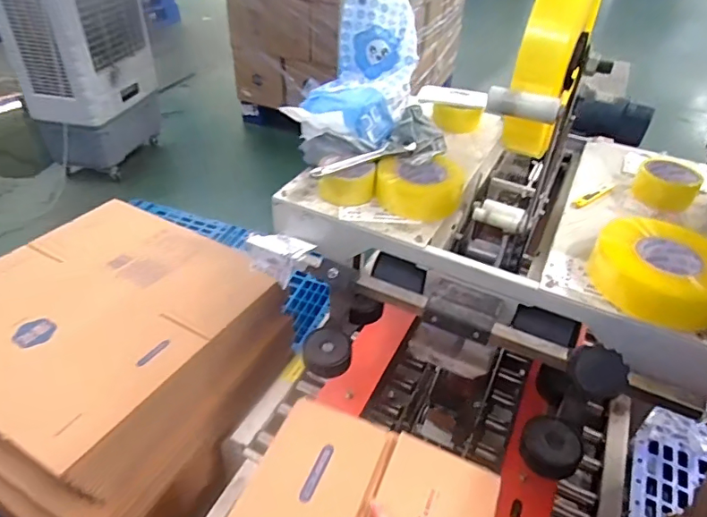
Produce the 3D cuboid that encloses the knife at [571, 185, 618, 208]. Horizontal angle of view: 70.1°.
[{"bbox_3d":[0.413,-0.109,0.868,0.117,0.015,0.020,-25,46,-30],"label":"knife"}]

